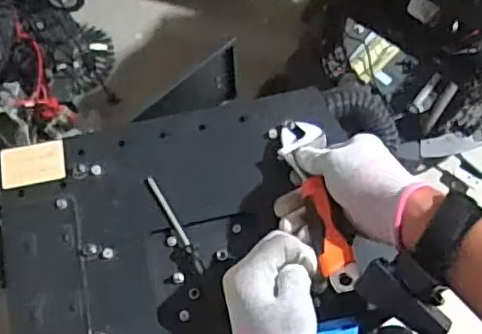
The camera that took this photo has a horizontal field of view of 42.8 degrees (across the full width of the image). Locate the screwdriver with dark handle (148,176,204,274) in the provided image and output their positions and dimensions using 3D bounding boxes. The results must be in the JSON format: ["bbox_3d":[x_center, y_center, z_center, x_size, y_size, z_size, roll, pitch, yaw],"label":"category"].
[{"bbox_3d":[-0.061,0.053,0.577,0.007,0.008,0.104,-29,71,-9],"label":"screwdriver with dark handle"}]

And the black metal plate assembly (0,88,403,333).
[{"bbox_3d":[-0.055,0.054,0.572,0.319,0.019,0.219,-13,69,-3],"label":"black metal plate assembly"}]

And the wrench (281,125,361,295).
[{"bbox_3d":[0.068,0.022,0.528,0.041,0.021,0.184,-10,46,-2],"label":"wrench"}]

